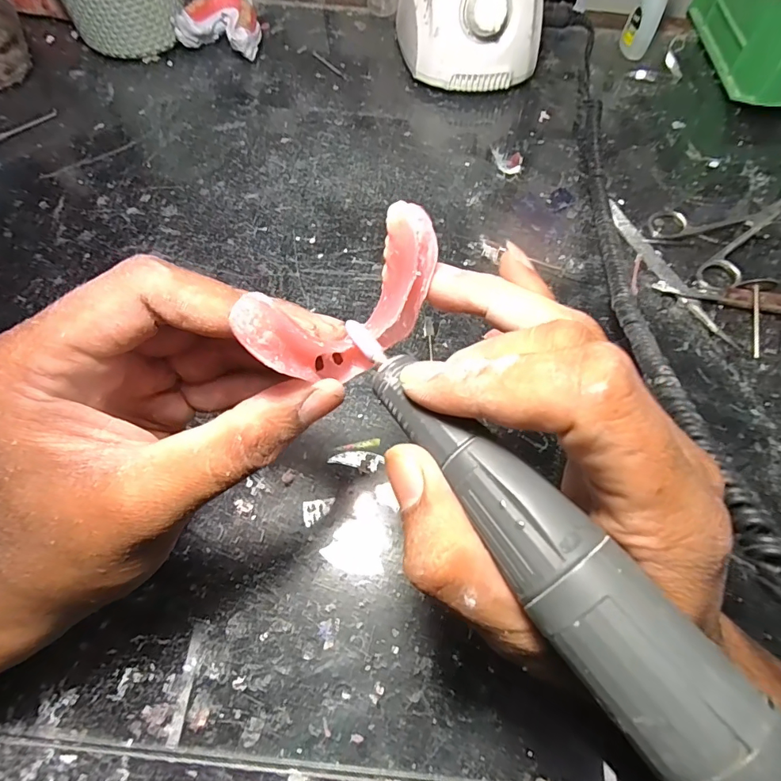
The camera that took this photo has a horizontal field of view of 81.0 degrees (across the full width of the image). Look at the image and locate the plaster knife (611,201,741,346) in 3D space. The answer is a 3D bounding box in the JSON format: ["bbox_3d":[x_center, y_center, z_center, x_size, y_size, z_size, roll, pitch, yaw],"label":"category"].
[{"bbox_3d":[0.178,-0.078,0.298,0.017,0.006,0.125,-22,68,-12],"label":"plaster knife"}]

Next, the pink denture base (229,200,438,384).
[{"bbox_3d":[-0.012,-0.021,0.143,0.062,0.053,0.014,-38,72,-18],"label":"pink denture base"}]

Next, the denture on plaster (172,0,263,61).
[{"bbox_3d":[-0.136,-0.302,0.377,0.060,0.035,0.051,15,65,5],"label":"denture on plaster"}]

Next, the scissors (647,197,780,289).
[{"bbox_3d":[0.245,-0.121,0.319,0.130,0.009,0.069,-31,70,-15],"label":"scissors"}]

